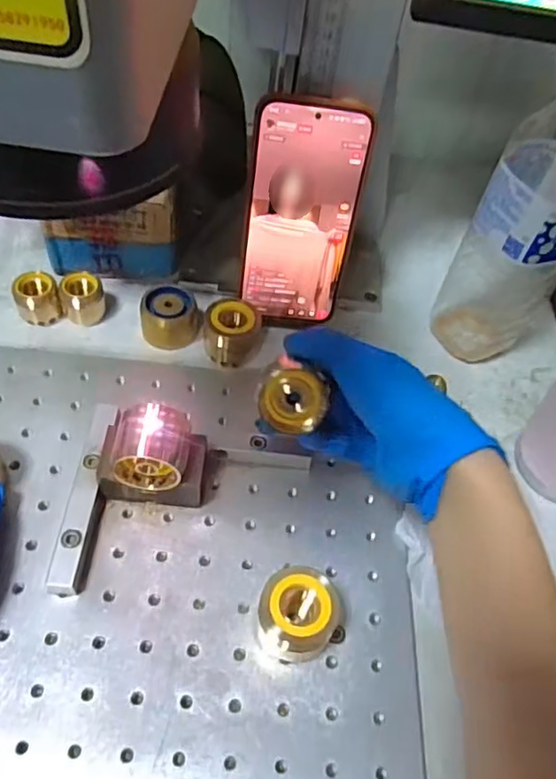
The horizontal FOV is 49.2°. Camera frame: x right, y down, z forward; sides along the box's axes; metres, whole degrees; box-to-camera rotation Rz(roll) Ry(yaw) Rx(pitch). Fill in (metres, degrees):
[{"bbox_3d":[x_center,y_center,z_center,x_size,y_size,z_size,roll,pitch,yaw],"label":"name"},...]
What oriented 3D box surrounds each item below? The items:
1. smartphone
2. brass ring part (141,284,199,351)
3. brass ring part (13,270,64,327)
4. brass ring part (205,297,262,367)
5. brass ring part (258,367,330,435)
[{"bbox_3d":[0.017,-0.115,0.424,0.076,0.162,0.005,3,41,-4],"label":"smartphone"},{"bbox_3d":[-0.080,-0.053,0.451,0.040,0.026,0.041,-4,53,-10],"label":"brass ring part"},{"bbox_3d":[-0.178,-0.067,0.449,0.029,0.032,0.027,4,52,-5],"label":"brass ring part"},{"bbox_3d":[-0.032,-0.043,0.442,0.039,0.032,0.035,-15,56,-18],"label":"brass ring part"},{"bbox_3d":[0.010,0.006,0.346,0.038,0.022,0.035,1,95,7],"label":"brass ring part"}]

